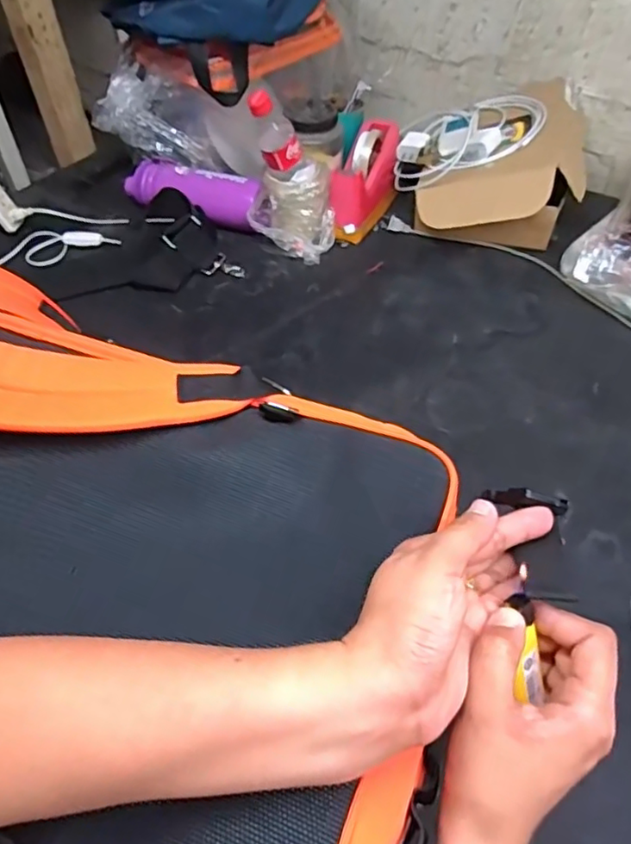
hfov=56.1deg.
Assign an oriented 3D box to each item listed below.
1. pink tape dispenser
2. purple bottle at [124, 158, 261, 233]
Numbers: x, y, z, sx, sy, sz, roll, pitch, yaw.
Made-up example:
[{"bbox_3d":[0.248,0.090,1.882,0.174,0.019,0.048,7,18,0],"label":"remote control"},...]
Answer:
[{"bbox_3d":[0.075,-0.397,0.944,0.074,0.105,0.202,20,53,17],"label":"pink tape dispenser"},{"bbox_3d":[-0.198,-0.356,0.945,0.231,0.076,0.079,22,53,19],"label":"purple bottle"}]

